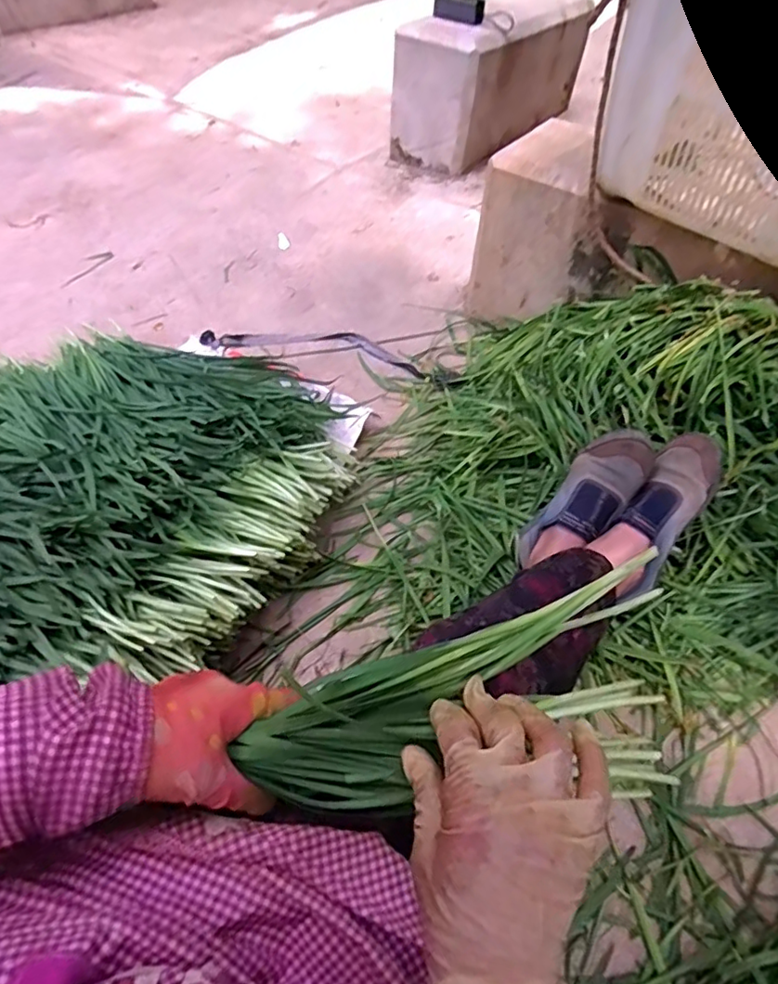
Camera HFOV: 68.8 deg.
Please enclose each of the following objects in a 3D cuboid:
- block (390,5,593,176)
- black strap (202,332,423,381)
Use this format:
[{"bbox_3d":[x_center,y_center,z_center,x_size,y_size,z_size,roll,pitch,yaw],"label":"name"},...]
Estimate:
[{"bbox_3d":[0.290,-1.158,1.579,0.276,0.313,0.610,32,57,21],"label":"block"},{"bbox_3d":[-0.140,-0.283,1.098,0.428,0.028,0.099,11,54,9],"label":"black strap"}]

